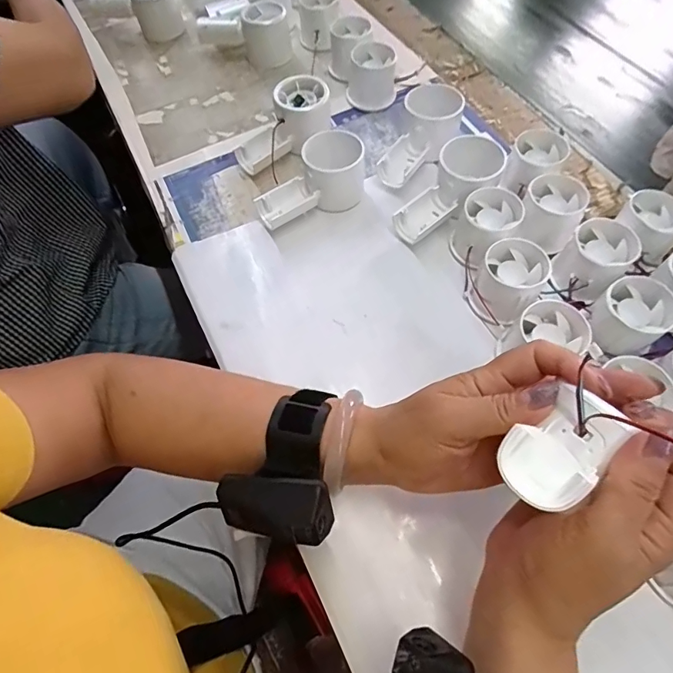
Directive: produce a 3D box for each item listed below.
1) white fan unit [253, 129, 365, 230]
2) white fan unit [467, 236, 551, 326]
[{"bbox_3d":[-0.026,-0.153,0.448,0.113,0.053,0.060,-19,62,-9],"label":"white fan unit"},{"bbox_3d":[0.144,-0.046,0.383,0.052,0.047,0.056,-1,61,1],"label":"white fan unit"}]

